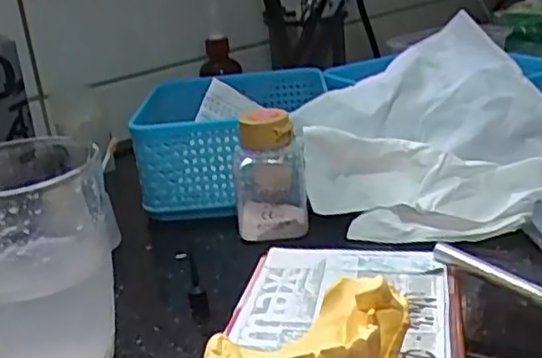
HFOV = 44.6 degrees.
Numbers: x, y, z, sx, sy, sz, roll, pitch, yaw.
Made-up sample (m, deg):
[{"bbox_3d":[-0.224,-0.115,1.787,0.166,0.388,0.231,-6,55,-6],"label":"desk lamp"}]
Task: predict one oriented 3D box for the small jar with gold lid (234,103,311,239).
[{"bbox_3d":[-0.001,-0.004,0.392,0.043,0.072,0.040,-6,21,-1],"label":"small jar with gold lid"}]

